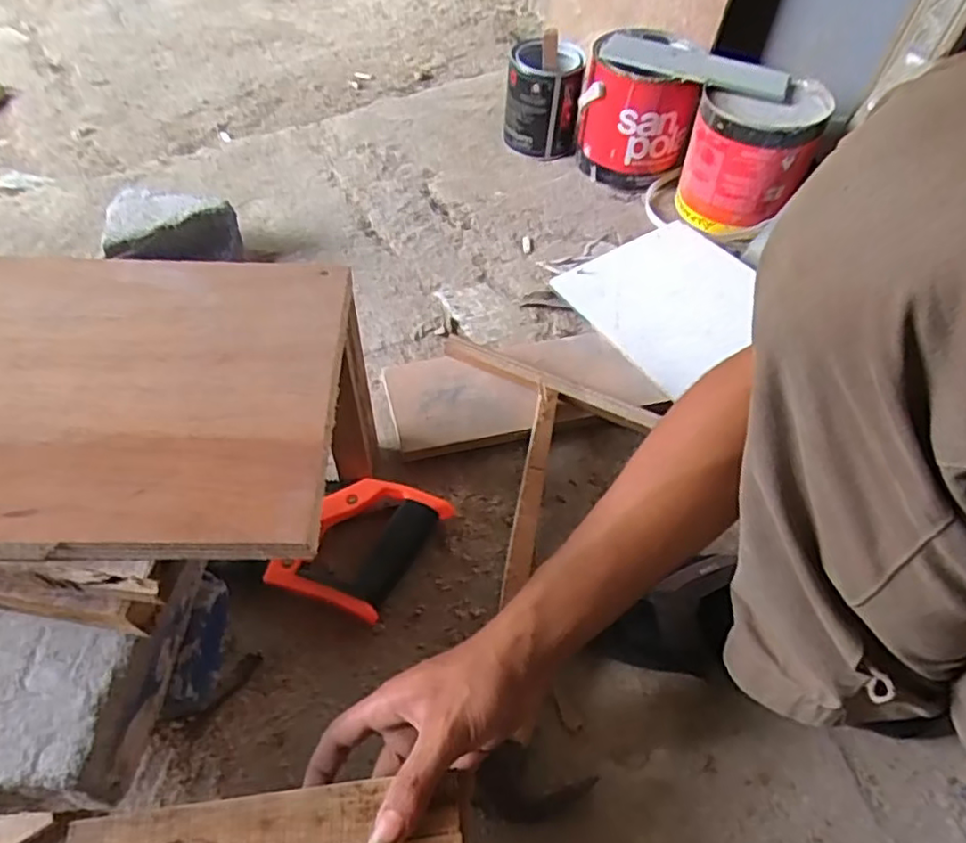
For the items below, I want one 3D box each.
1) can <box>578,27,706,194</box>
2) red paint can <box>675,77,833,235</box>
[{"bbox_3d":[0.215,-0.443,0.910,0.148,0.158,0.159,8,53,1],"label":"can"},{"bbox_3d":[0.339,-0.343,0.834,0.150,0.144,0.131,20,54,10],"label":"red paint can"}]

